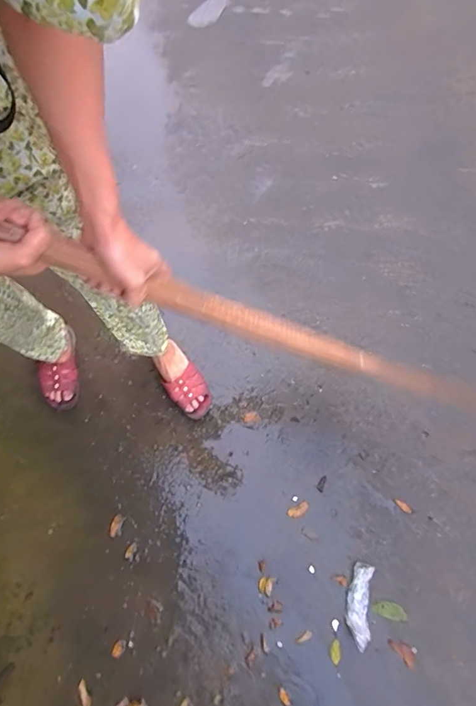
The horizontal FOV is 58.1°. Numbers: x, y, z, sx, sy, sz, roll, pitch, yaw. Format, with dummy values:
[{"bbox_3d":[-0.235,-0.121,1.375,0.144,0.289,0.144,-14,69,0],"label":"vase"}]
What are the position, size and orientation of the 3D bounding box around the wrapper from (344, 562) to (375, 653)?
[{"bbox_3d":[0.289,0.599,1.019,0.056,0.026,0.174,11,73,3],"label":"wrapper"}]

